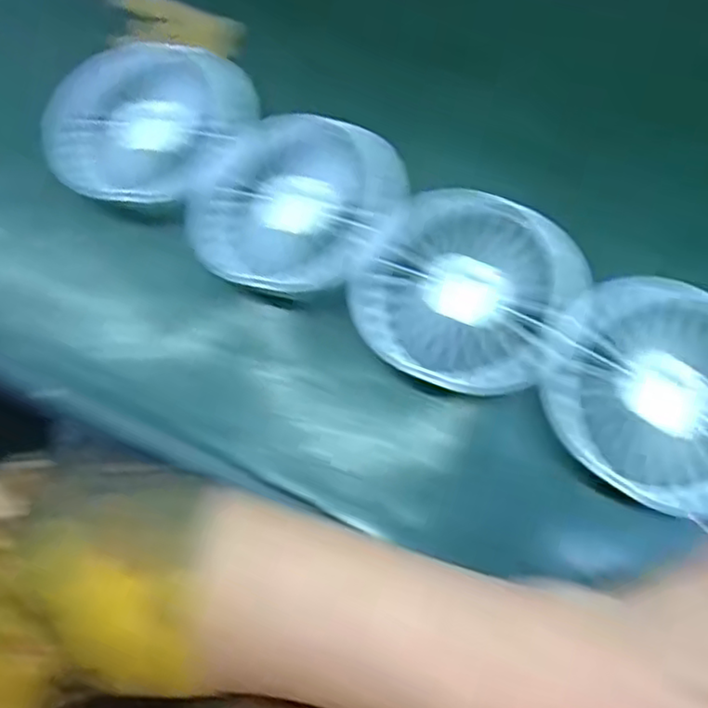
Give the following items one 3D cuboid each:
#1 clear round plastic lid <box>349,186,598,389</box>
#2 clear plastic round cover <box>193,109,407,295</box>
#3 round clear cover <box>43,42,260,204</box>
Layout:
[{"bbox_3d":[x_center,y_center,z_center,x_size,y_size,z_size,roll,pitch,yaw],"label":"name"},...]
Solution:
[{"bbox_3d":[0.050,-0.028,0.295,0.092,0.016,0.083,25,71,13],"label":"clear round plastic lid"},{"bbox_3d":[-0.028,-0.071,0.312,0.091,0.018,0.087,-1,67,3],"label":"clear plastic round cover"},{"bbox_3d":[-0.101,-0.114,0.339,0.101,0.015,0.083,5,67,5],"label":"round clear cover"}]

